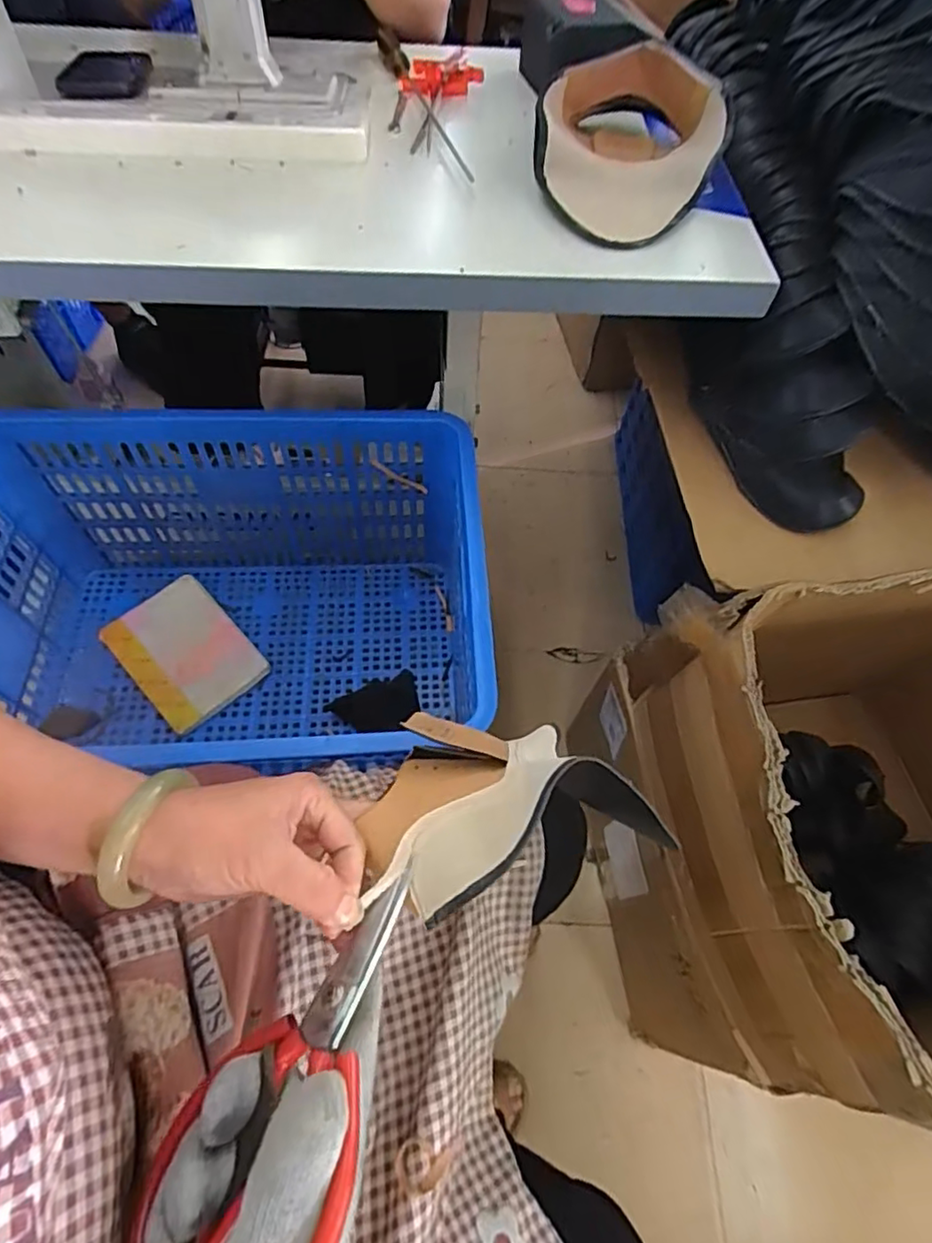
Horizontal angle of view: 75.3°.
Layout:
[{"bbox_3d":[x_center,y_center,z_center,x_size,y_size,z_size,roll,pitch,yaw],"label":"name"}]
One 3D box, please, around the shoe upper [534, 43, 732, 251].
[{"bbox_3d":[0.164,-0.492,0.623,0.187,0.086,0.221,12,60,3],"label":"shoe upper"}]

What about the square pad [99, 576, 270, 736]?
[{"bbox_3d":[-0.396,0.041,0.850,0.146,0.022,0.208,-39,69,-23],"label":"square pad"}]

